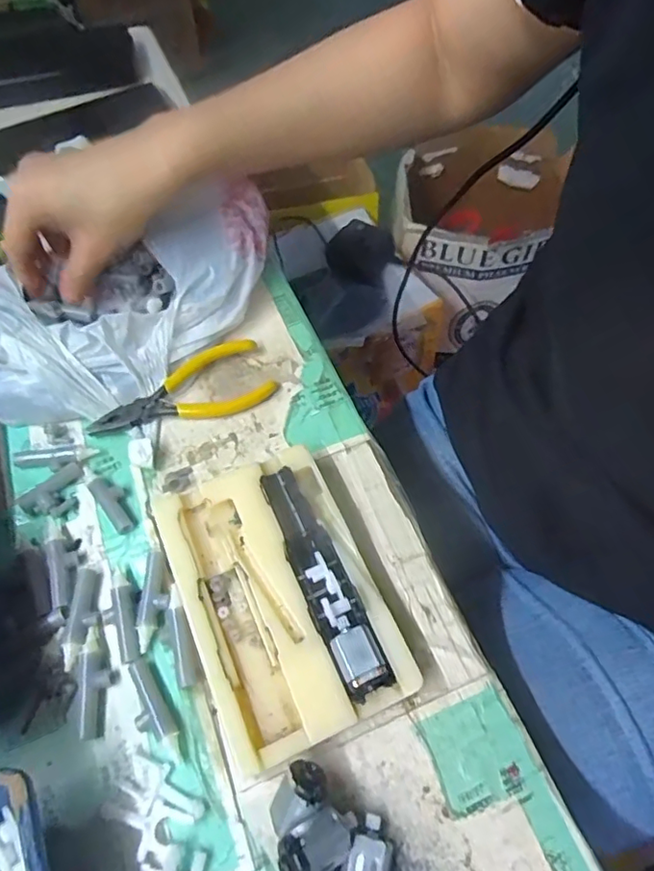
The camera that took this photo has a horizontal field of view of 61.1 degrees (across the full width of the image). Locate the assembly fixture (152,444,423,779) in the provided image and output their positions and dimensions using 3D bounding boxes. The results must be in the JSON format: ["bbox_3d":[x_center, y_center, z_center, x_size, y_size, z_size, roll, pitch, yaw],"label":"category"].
[{"bbox_3d":[-0.025,0.077,0.278,0.089,0.028,0.138,-22,62,-13],"label":"assembly fixture"}]

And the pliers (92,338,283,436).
[{"bbox_3d":[-0.091,-0.025,0.348,0.112,0.010,0.046,-23,62,-13],"label":"pliers"}]

